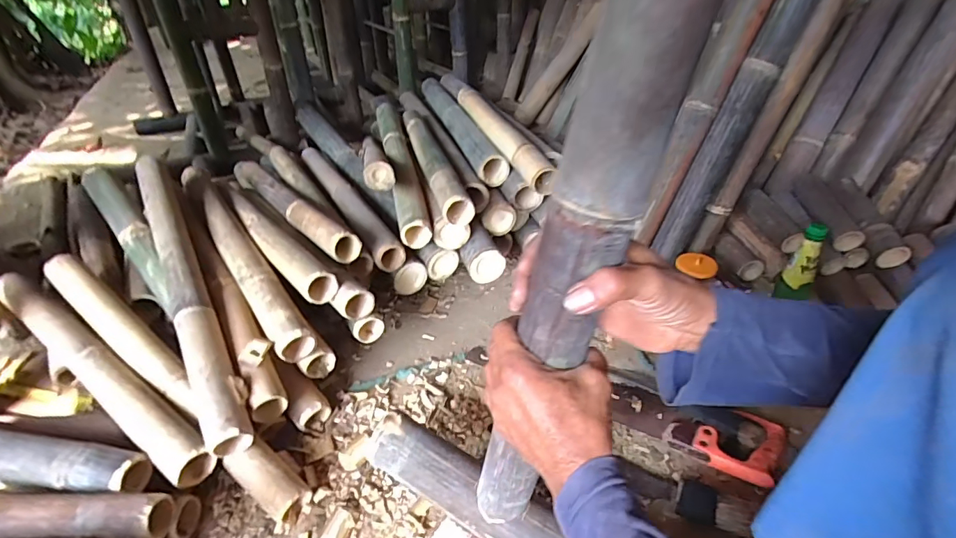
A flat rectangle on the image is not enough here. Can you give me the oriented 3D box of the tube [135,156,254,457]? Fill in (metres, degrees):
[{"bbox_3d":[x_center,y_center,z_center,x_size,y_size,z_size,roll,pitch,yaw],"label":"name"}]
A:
[{"bbox_3d":[-0.492,0.015,0.756,0.063,0.056,0.639,-20,56,-27],"label":"tube"}]

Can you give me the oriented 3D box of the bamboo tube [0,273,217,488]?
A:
[{"bbox_3d":[-0.631,0.145,0.738,0.633,0.051,0.052,23,41,26],"label":"bamboo tube"}]

